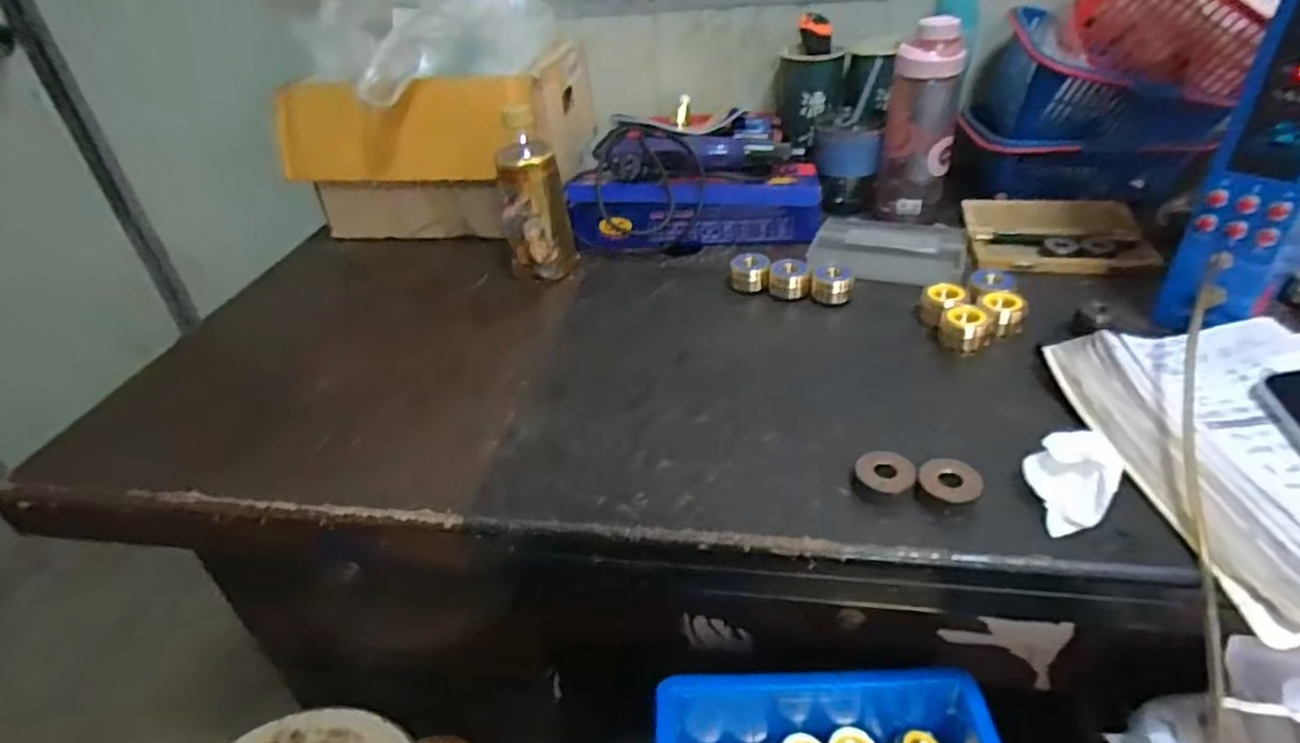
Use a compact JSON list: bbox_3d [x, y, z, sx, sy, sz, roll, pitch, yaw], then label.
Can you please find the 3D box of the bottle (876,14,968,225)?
[{"bbox_3d":[0.306,-0.277,0.783,0.079,0.205,0.080,6,37,16],"label":"bottle"}]

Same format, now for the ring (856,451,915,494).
[{"bbox_3d":[0.165,0.073,0.489,0.038,0.017,0.034,12,39,23],"label":"ring"}]

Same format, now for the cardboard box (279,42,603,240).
[{"bbox_3d":[-0.247,-0.296,0.899,0.300,0.198,0.296,3,37,12],"label":"cardboard box"}]

